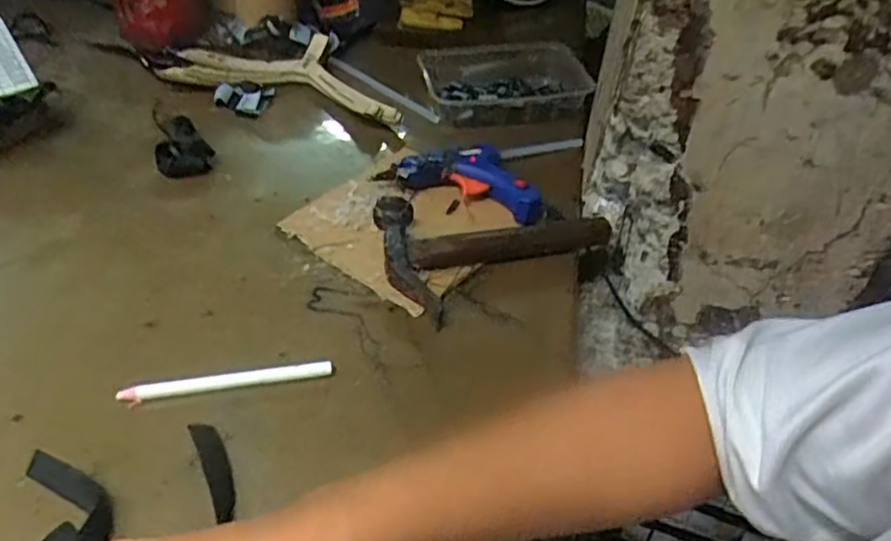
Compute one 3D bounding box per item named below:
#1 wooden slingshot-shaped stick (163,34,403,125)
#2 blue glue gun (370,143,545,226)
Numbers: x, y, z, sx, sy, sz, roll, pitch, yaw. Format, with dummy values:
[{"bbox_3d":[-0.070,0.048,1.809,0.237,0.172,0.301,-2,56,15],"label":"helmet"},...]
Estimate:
[{"bbox_3d":[-0.156,-0.213,0.734,0.263,0.034,0.129,13,41,9],"label":"wooden slingshot-shaped stick"},{"bbox_3d":[0.020,-0.084,0.601,0.145,0.031,0.074,16,42,12],"label":"blue glue gun"}]

